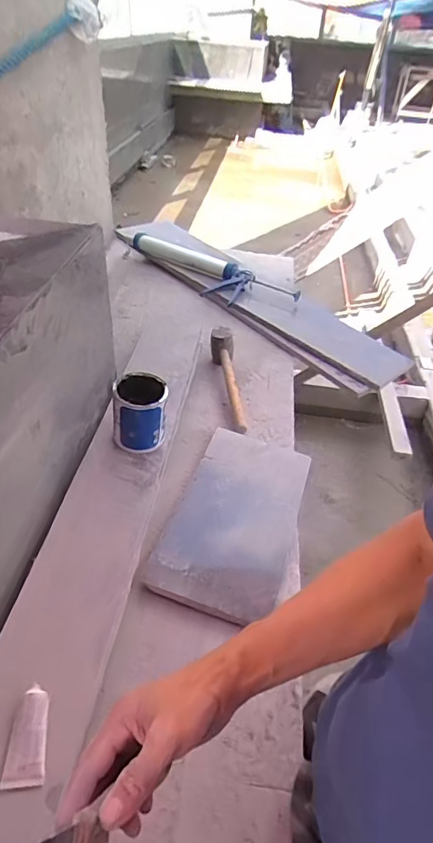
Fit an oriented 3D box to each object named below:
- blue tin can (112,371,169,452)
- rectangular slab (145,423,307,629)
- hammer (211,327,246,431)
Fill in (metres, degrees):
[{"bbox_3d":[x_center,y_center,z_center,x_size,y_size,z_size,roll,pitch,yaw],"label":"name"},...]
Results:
[{"bbox_3d":[-0.145,-0.016,0.879,0.096,0.116,0.101,3,42,-3],"label":"blue tin can"},{"bbox_3d":[0.044,0.170,0.890,0.216,0.024,0.408,19,39,8],"label":"rectangular slab"},{"bbox_3d":[0.033,-0.106,1.149,0.058,0.106,0.321,-2,42,-9],"label":"hammer"}]

